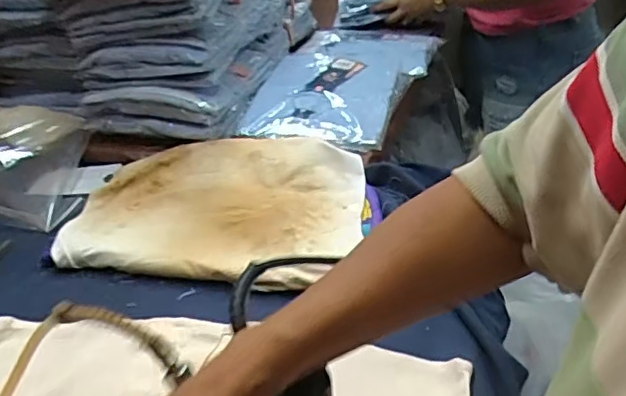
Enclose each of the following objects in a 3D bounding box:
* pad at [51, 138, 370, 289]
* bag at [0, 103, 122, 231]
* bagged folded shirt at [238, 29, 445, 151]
[{"bbox_3d":[-0.118,0.007,0.750,0.358,0.048,0.274,2,34,11],"label":"pad"},{"bbox_3d":[-0.422,-0.062,0.877,0.186,0.067,0.318,-24,38,-25],"label":"bag"},{"bbox_3d":[0.061,-0.211,1.018,0.243,0.048,0.463,7,36,18],"label":"bagged folded shirt"}]

